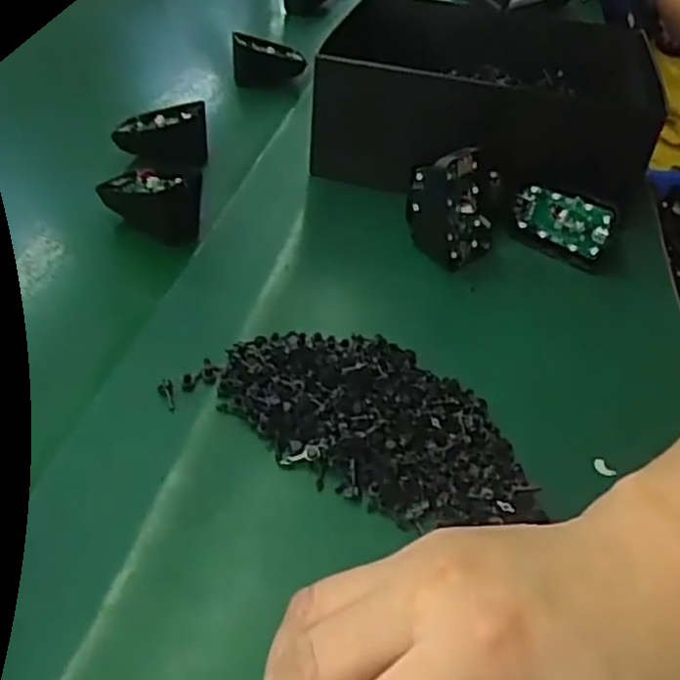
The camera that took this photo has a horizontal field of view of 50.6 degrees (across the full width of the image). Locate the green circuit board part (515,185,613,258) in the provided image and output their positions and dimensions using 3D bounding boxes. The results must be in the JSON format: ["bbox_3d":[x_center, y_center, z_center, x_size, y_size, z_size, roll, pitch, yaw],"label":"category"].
[{"bbox_3d":[0.144,-0.078,0.468,0.059,0.035,0.006,25,39,27],"label":"green circuit board part"}]

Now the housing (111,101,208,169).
[{"bbox_3d":[-0.133,-0.155,0.538,0.070,0.037,0.038,14,40,13],"label":"housing"}]

